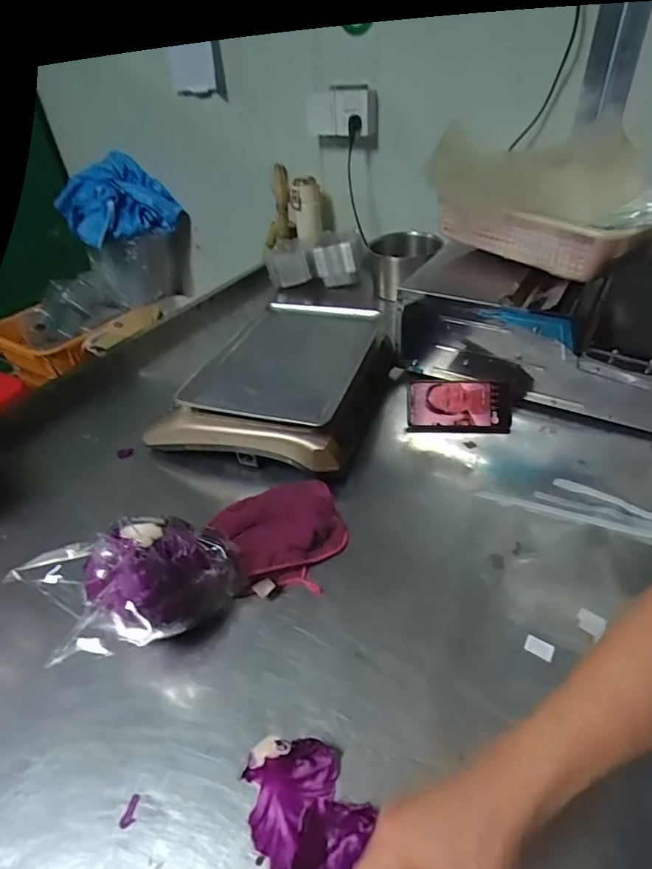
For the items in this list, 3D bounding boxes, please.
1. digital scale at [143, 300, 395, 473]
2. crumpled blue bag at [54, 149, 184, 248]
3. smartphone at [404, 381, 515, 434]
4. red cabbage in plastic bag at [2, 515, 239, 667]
[{"bbox_3d":[-0.077,-0.089,0.790,0.308,0.133,0.340,10,44,20],"label":"digital scale"},{"bbox_3d":[-0.703,-0.789,1.568,0.327,0.192,0.311,-28,45,-23],"label":"crumpled blue bag"},{"bbox_3d":[0.216,-0.045,0.756,0.166,0.082,0.019,1,3,7],"label":"smartphone"},{"bbox_3d":[-0.201,0.162,0.505,0.204,0.134,0.121,-21,42,-19],"label":"red cabbage in plastic bag"}]

